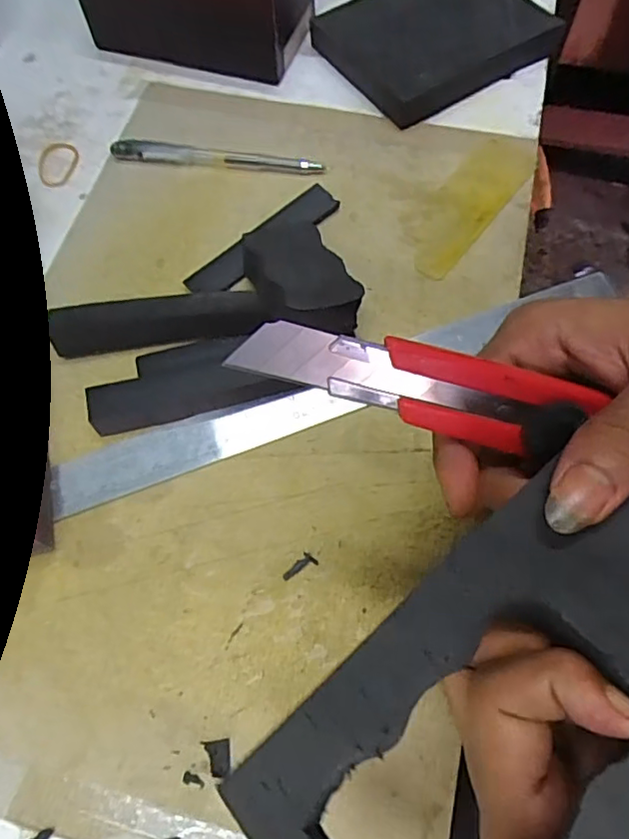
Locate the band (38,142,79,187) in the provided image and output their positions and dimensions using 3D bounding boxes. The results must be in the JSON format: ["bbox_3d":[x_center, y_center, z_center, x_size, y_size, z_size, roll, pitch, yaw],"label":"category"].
[{"bbox_3d":[-0.179,-0.178,0.406,0.026,0.004,0.043,-5,64,1],"label":"band"}]

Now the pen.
[{"bbox_3d":[-0.066,-0.175,0.392,0.143,0.009,0.014,6,65,6],"label":"pen"}]

